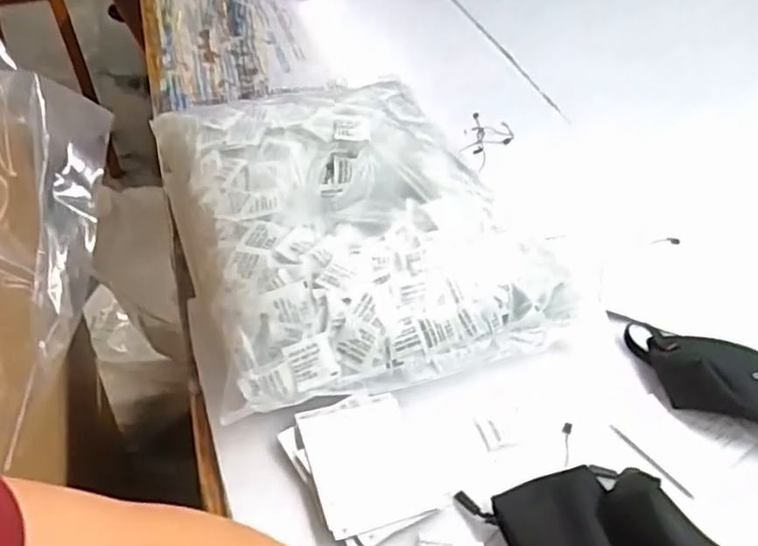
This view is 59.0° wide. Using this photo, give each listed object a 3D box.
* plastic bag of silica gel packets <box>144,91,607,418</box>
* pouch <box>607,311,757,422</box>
[{"bbox_3d":[-0.014,-0.073,0.727,0.395,0.082,0.428,-11,45,-15],"label":"plastic bag of silica gel packets"},{"bbox_3d":[0.341,0.098,0.643,0.214,0.039,0.102,21,46,18],"label":"pouch"}]

